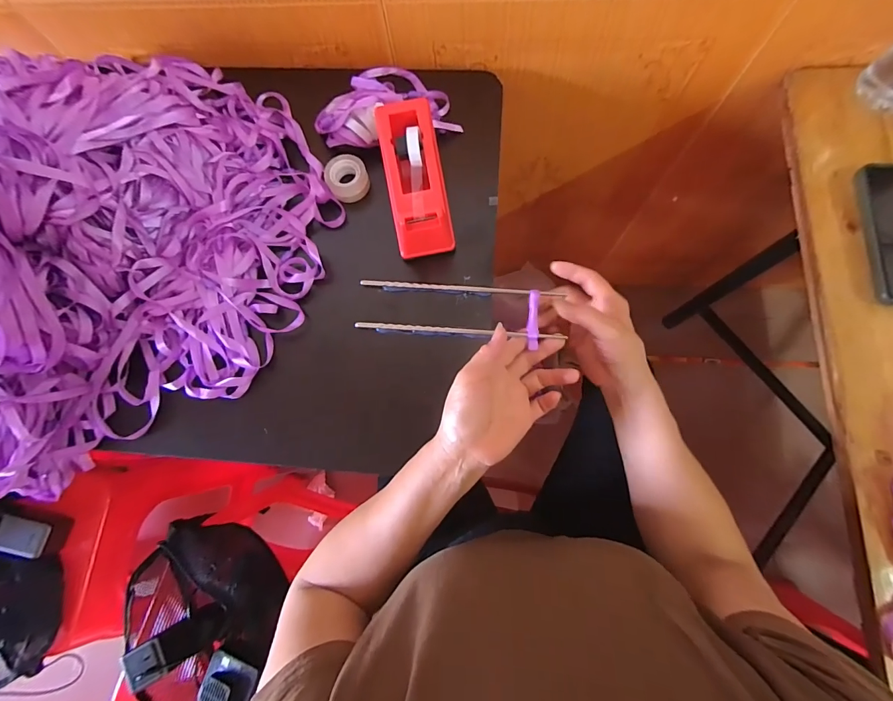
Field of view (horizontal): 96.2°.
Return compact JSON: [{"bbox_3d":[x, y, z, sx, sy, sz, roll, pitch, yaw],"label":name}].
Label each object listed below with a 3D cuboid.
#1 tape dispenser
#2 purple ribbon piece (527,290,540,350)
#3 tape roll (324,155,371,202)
[{"bbox_3d":[-0.034,-0.183,0.434,0.061,0.070,0.156,-11,79,1],"label":"tape dispenser"},{"bbox_3d":[0.092,-0.034,0.422,0.012,0.006,0.060,3,83,2],"label":"purple ribbon piece"},{"bbox_3d":[-0.115,-0.202,0.470,0.046,0.022,0.050,0,82,1],"label":"tape roll"}]

